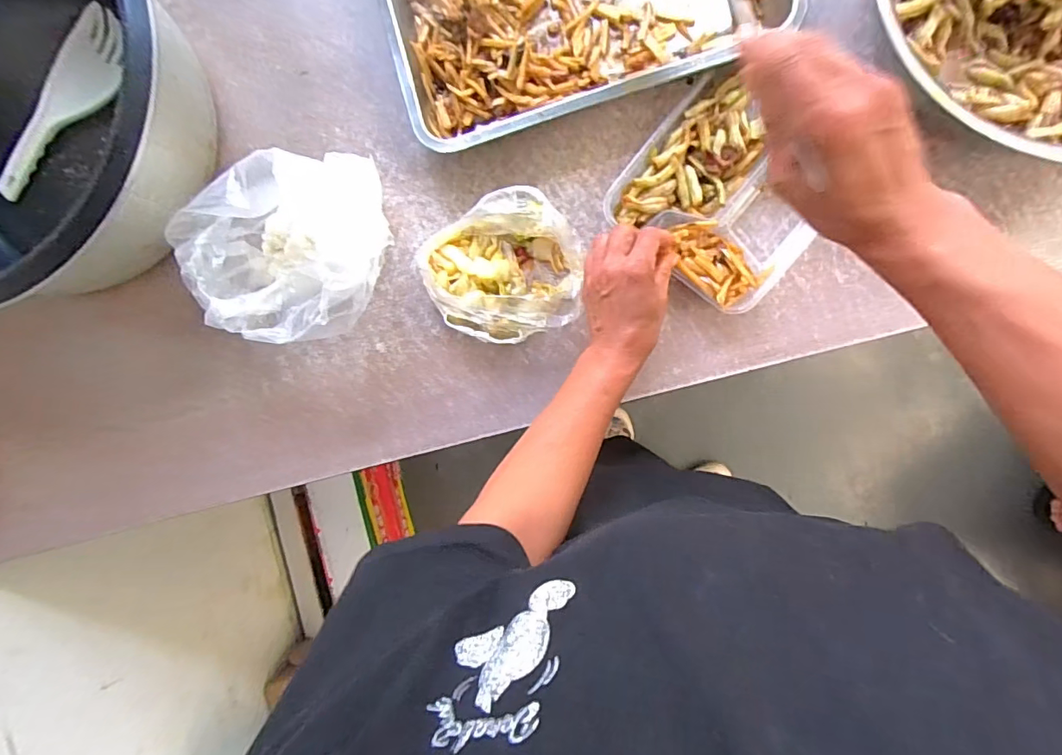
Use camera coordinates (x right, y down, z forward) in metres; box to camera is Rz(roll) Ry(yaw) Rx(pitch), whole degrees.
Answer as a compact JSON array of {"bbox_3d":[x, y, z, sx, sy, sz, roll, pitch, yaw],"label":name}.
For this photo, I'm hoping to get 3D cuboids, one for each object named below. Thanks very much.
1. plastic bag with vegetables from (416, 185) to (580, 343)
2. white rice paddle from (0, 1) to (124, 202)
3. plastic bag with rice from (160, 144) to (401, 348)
[{"bbox_3d":[-0.027,-0.106,0.503,0.156,0.088,0.135,-21,89,7],"label":"plastic bag with vegetables"},{"bbox_3d":[-0.551,-0.312,0.580,0.057,0.034,0.249,42,96,4],"label":"white rice paddle"},{"bbox_3d":[-0.246,-0.123,0.505,0.204,0.135,0.183,-9,90,7],"label":"plastic bag with rice"}]

